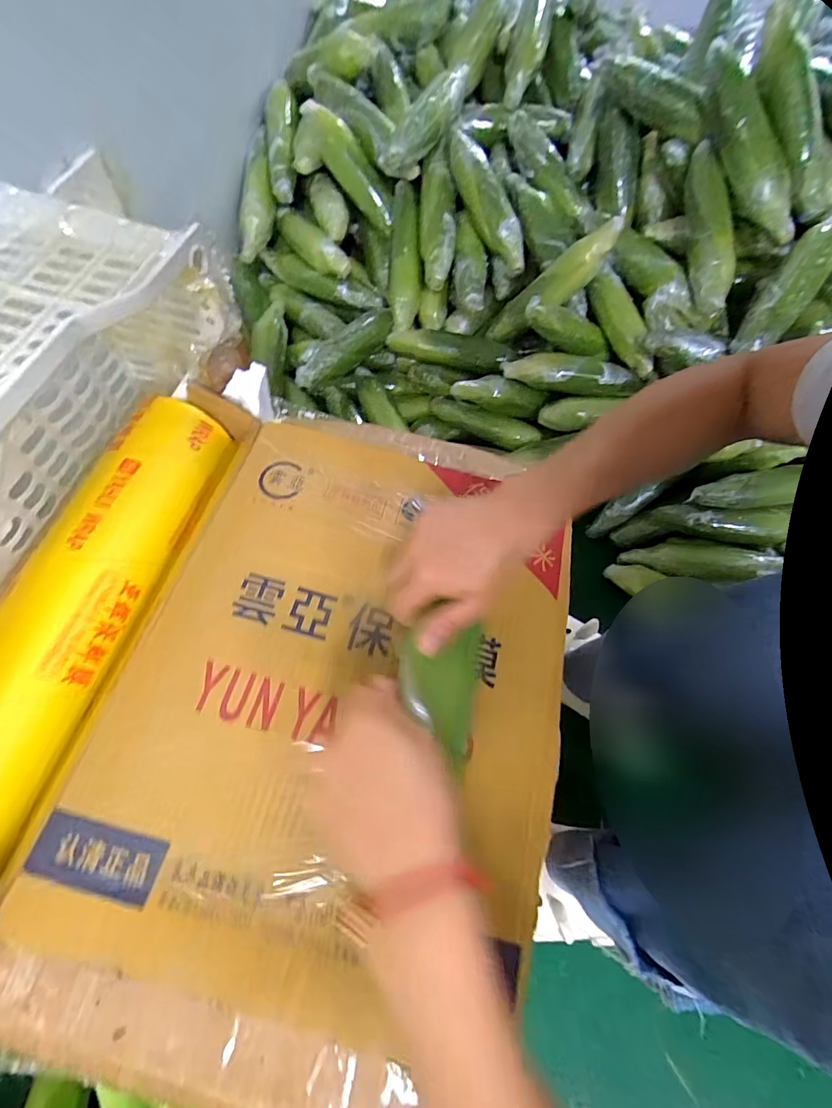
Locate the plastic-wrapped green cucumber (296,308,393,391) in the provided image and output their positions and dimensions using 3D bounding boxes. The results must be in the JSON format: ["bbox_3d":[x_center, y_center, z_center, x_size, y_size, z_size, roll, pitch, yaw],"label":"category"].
[{"bbox_3d":[-0.105,-0.337,0.706,0.057,0.049,0.212,30,65,9],"label":"plastic-wrapped green cucumber"}]

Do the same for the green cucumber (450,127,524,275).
[{"bbox_3d":[0.111,-0.552,0.688,0.061,0.041,0.237,-23,87,-12],"label":"green cucumber"}]

